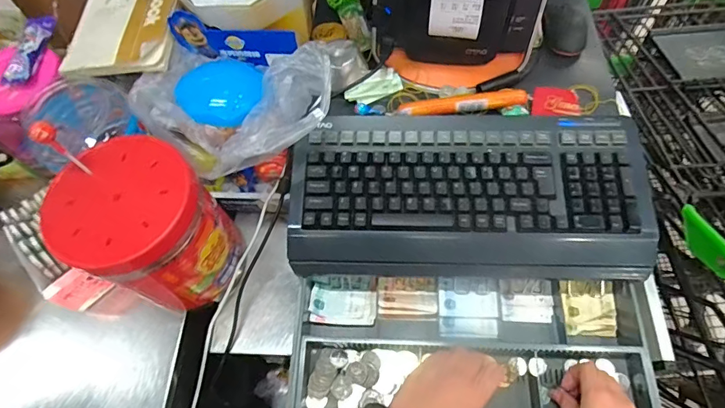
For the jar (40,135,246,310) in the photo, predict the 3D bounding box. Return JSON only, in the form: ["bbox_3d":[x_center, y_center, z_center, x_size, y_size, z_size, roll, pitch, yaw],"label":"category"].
[{"bbox_3d":[-0.244,0.032,0.512,0.145,0.172,0.137,-1,64,3],"label":"jar"}]

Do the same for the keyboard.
[{"bbox_3d":[0.118,-0.009,0.512,0.402,0.069,0.184,1,64,4],"label":"keyboard"}]

